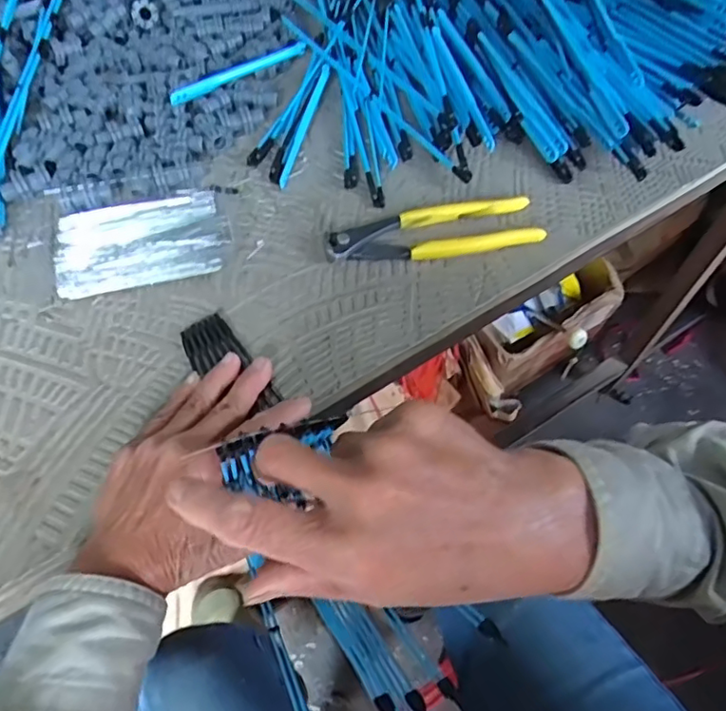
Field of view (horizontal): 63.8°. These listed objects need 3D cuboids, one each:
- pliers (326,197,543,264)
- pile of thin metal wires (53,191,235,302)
[{"bbox_3d":[0.055,-0.096,0.454,0.167,0.015,0.048,-10,60,-7],"label":"pliers"},{"bbox_3d":[-0.167,-0.088,0.445,0.126,0.005,0.079,-12,61,-9],"label":"pile of thin metal wires"}]

